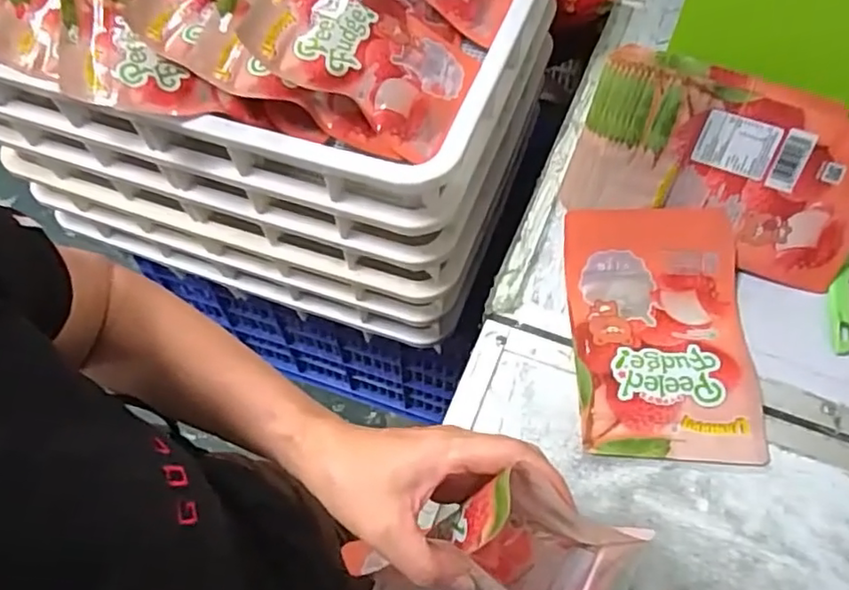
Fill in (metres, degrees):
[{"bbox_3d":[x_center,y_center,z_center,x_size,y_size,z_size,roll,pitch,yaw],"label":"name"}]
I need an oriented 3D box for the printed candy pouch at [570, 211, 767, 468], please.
[{"bbox_3d":[0.222,0.029,0.580,0.162,0.044,0.238,2,58,3],"label":"printed candy pouch"}]

